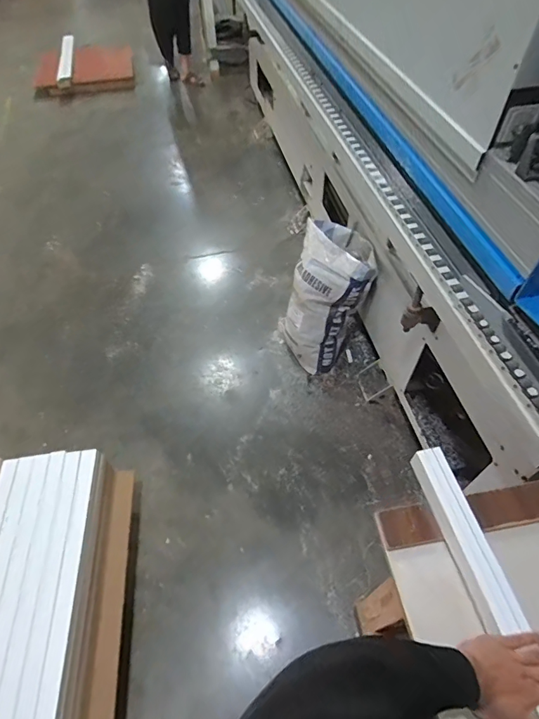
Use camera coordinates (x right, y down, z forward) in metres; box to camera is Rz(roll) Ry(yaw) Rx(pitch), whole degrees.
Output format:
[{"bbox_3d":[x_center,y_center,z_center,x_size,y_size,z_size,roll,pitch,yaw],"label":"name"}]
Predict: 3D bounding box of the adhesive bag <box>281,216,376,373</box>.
[{"bbox_3d":[0.231,-0.249,1.825,0.351,0.630,0.185,25,32,19],"label":"adhesive bag"}]

